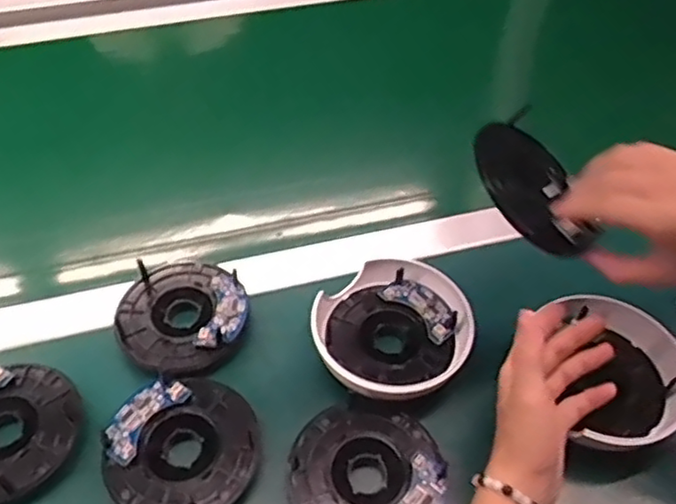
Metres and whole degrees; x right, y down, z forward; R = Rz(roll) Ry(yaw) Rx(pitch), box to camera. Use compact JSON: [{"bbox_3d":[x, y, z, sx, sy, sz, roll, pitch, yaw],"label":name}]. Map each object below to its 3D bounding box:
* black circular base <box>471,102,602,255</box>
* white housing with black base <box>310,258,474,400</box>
[{"bbox_3d":[0.129,-0.049,0.437,0.086,0.019,0.111,-3,62,-36],"label":"black circular base"},{"bbox_3d":[0.041,0.059,0.496,0.115,0.034,0.108,1,50,-1],"label":"white housing with black base"}]

